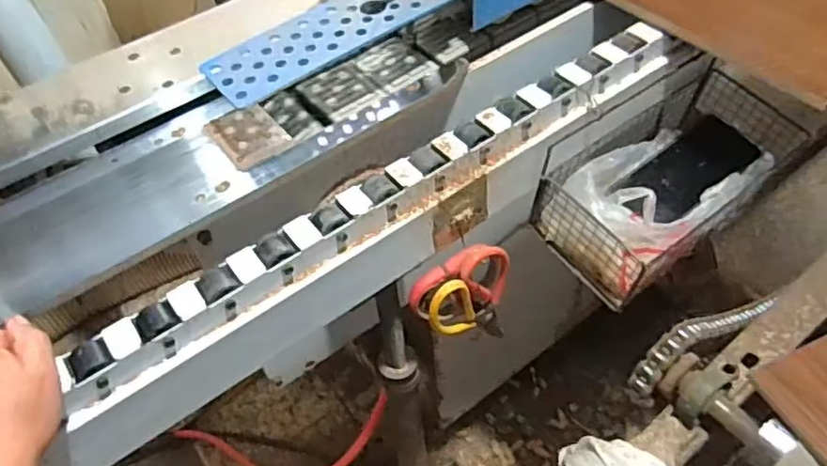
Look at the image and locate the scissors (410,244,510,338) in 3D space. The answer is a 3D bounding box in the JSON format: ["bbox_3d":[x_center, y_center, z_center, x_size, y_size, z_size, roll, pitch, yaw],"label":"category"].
[{"bbox_3d":[0.052,0.076,0.673,0.113,0.163,0.024,-20,53,-13],"label":"scissors"}]

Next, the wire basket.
[{"bbox_3d":[0.267,-0.062,0.672,0.265,0.109,0.132,-32,56,-21],"label":"wire basket"}]

